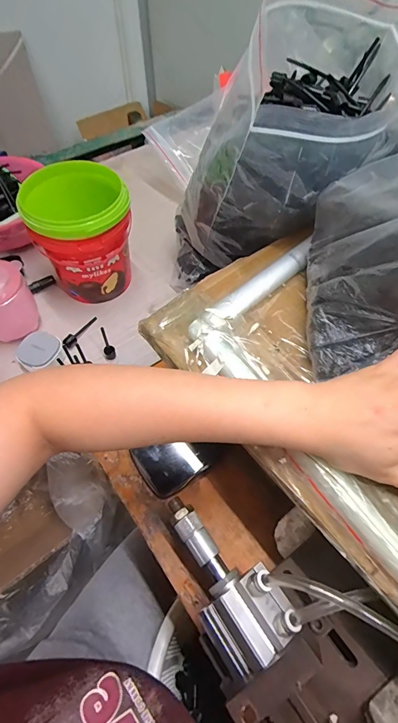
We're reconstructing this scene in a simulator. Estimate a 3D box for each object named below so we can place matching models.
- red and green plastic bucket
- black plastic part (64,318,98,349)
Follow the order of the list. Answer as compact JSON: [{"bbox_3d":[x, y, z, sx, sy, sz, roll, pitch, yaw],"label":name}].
[{"bbox_3d":[-0.161,-0.171,0.521,0.126,0.162,0.125,0,58,0],"label":"red and green plastic bucket"},{"bbox_3d":[-0.170,-0.044,0.524,0.009,0.018,0.063,28,62,16],"label":"black plastic part"}]

